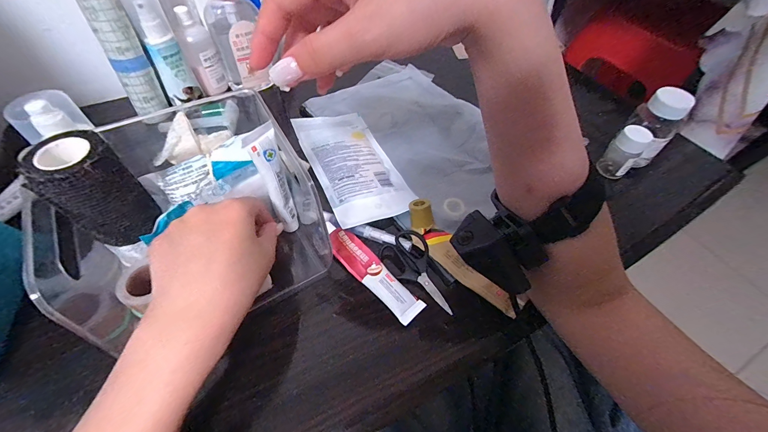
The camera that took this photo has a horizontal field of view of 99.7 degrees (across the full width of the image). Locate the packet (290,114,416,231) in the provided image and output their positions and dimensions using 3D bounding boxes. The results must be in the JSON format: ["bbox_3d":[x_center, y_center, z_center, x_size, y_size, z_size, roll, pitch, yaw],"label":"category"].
[{"bbox_3d":[-0.038,-0.064,0.380,0.091,0.012,0.172,-20,57,-17],"label":"packet"}]

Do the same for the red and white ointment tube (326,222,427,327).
[{"bbox_3d":[-0.014,0.050,0.304,0.027,0.013,0.118,-37,64,-26],"label":"red and white ointment tube"}]

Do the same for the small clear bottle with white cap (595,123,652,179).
[{"bbox_3d":[0.276,-0.073,0.373,0.031,0.063,0.031,-37,64,-26],"label":"small clear bottle with white cap"}]

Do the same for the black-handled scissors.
[{"bbox_3d":[0.034,0.051,0.300,0.042,0.010,0.085,-27,59,-21],"label":"black-handled scissors"}]

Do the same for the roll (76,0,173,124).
[{"bbox_3d":[-0.291,-0.179,0.369,0.041,0.147,0.031,-29,60,-22],"label":"roll"}]

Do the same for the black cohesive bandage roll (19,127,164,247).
[{"bbox_3d":[-0.202,-0.017,0.231,0.045,0.072,0.048,-37,64,-26],"label":"black cohesive bandage roll"}]

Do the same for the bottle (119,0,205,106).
[{"bbox_3d":[-0.260,-0.196,0.385,0.036,0.118,0.031,-28,60,-21],"label":"bottle"}]

